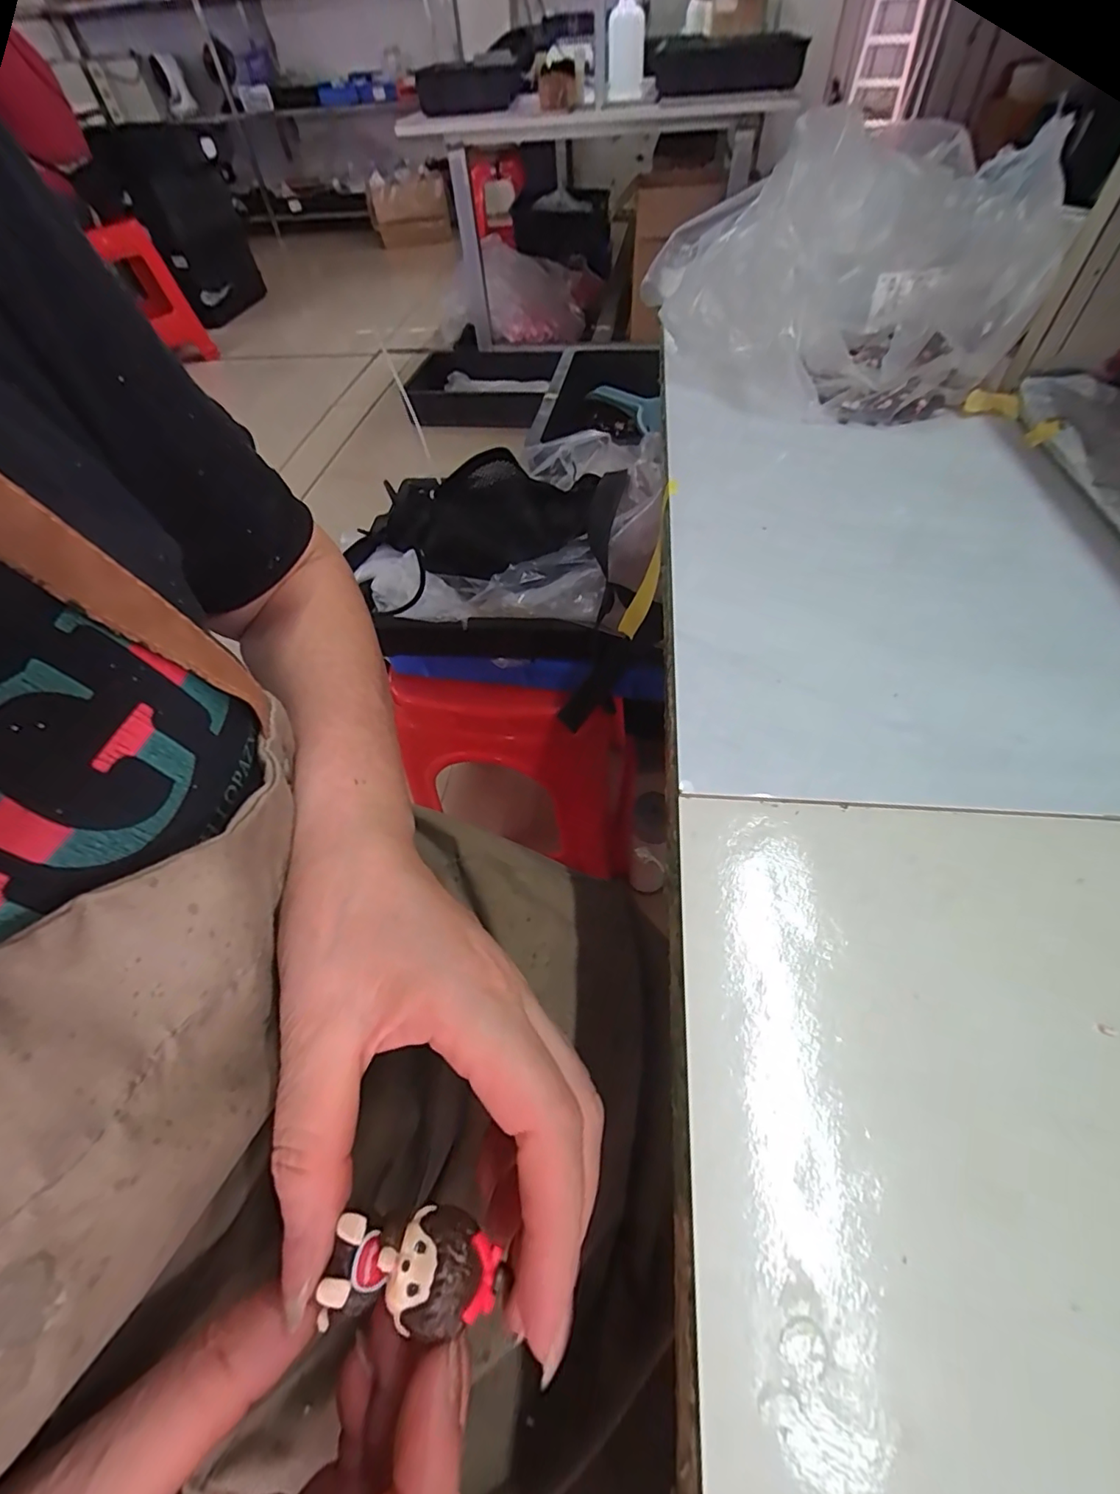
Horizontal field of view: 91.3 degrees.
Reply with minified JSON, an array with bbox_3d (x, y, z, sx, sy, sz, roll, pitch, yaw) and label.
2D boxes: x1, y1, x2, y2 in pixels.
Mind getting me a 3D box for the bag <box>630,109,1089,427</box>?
[{"bbox_3d":[0.189,-0.356,0.409,0.233,0.115,0.257,3,54,6],"label":"bag"}]

